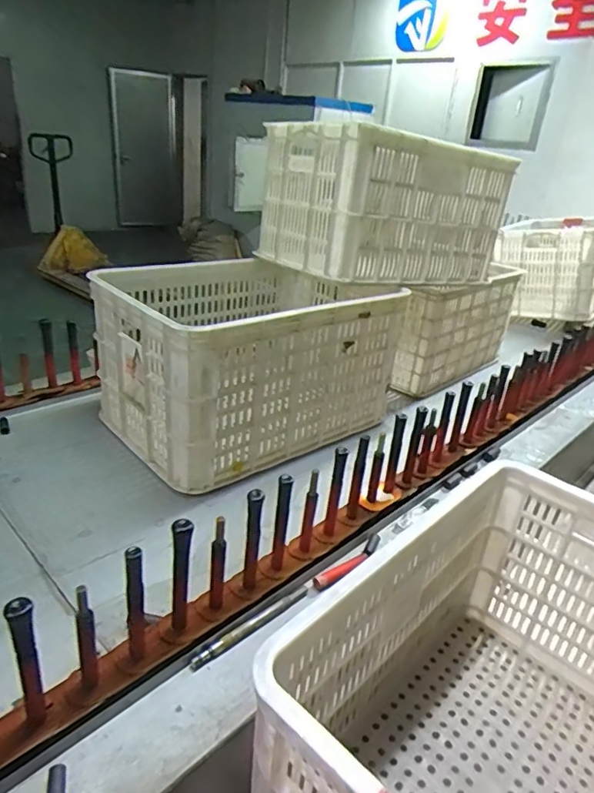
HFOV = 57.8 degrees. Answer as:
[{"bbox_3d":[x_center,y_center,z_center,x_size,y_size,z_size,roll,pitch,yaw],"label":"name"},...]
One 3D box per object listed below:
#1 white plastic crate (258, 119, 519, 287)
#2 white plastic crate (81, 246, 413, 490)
[{"bbox_3d":[0.181,-0.400,1.121,0.435,0.248,0.277,-12,31,-33],"label":"white plastic crate"},{"bbox_3d":[-0.087,-0.089,1.044,0.495,0.269,0.355,-16,33,-37],"label":"white plastic crate"}]

